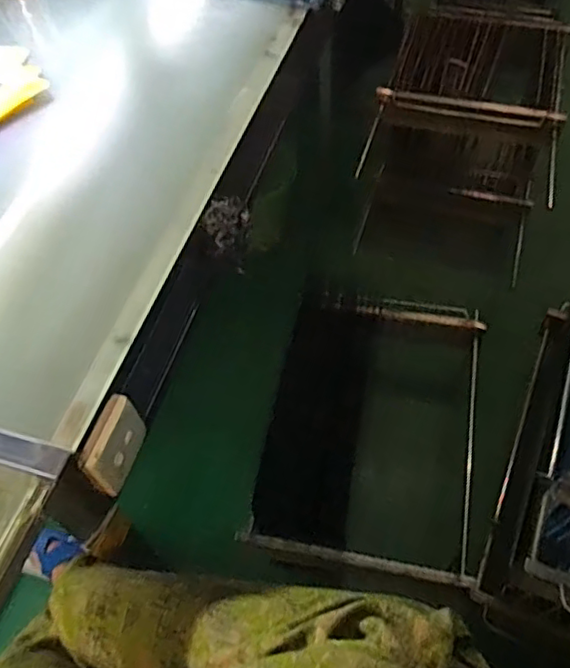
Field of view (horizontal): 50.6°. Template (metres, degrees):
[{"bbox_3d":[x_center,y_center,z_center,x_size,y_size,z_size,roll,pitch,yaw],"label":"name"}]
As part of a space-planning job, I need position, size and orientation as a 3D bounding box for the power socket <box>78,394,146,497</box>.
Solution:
[{"bbox_3d":[-0.187,0.124,0.659,0.023,0.086,0.095,9,57,9],"label":"power socket"}]

